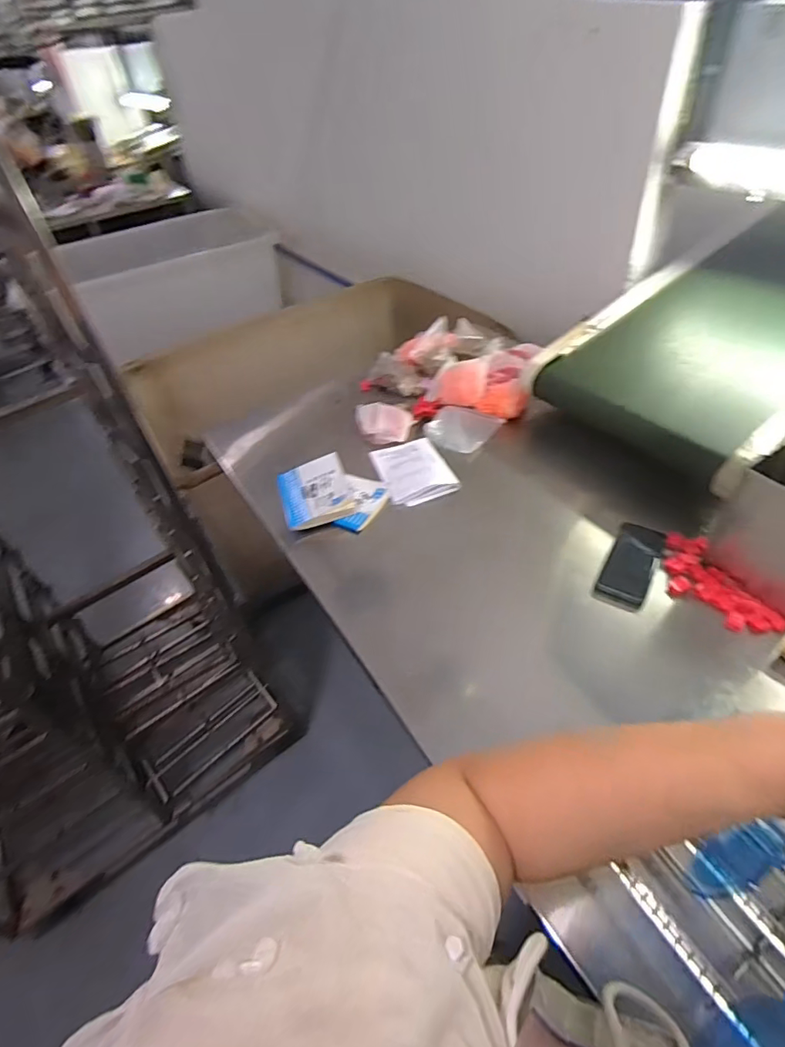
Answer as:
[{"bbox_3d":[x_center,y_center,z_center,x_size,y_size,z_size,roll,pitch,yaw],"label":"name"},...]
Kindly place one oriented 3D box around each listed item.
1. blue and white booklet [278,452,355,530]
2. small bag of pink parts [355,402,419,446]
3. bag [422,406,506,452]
[{"bbox_3d":[-0.150,-0.066,1.004,0.129,0.032,0.164,-15,45,-8],"label":"blue and white booklet"},{"bbox_3d":[-0.021,-0.224,1.148,0.132,0.030,0.106,6,46,13],"label":"small bag of pink parts"},{"bbox_3d":[0.154,-0.213,1.136,0.138,0.029,0.149,19,50,24],"label":"bag"}]

